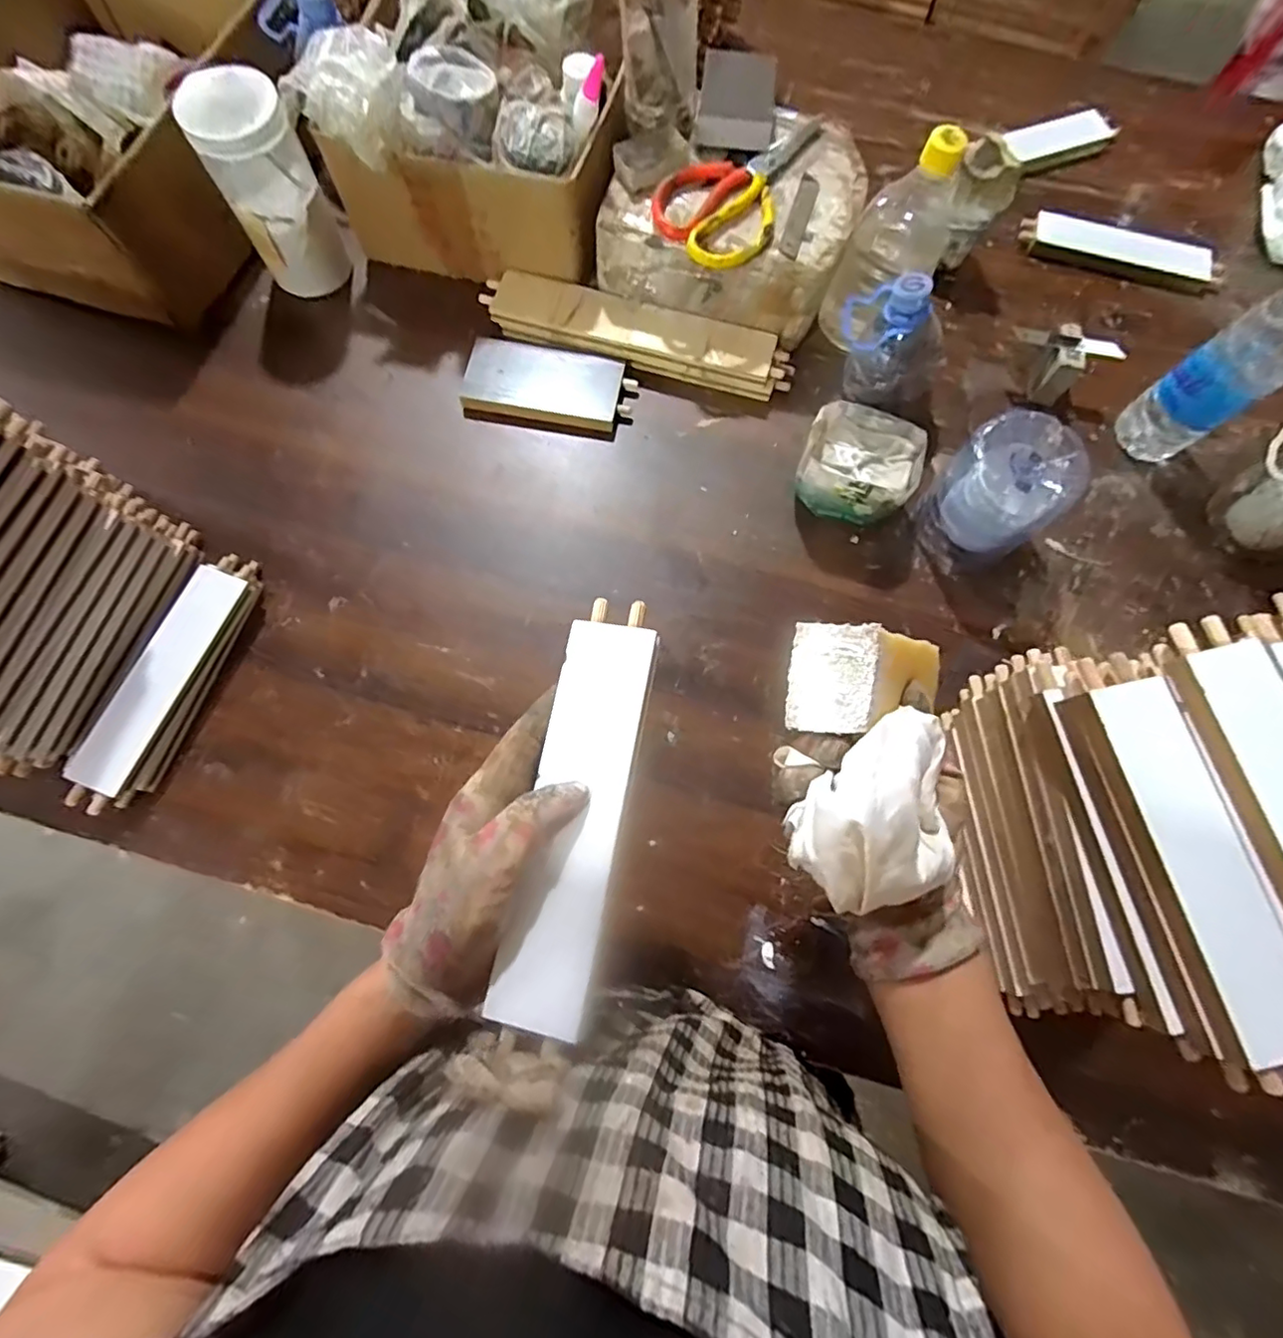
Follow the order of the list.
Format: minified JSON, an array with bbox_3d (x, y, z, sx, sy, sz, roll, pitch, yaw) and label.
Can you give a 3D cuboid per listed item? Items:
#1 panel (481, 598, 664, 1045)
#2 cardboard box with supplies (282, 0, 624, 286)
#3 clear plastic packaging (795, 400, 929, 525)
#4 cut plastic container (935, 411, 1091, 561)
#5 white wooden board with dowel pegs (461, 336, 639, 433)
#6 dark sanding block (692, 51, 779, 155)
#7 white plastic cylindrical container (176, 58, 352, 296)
[{"bbox_3d":[-0.029,0.065,0.286,0.047,0.010,0.202,11,77,2],"label":"panel"},{"bbox_3d":[-0.139,-0.559,0.576,0.285,0.162,0.292,5,75,1],"label":"cardboard box with supplies"},{"bbox_3d":[0.198,-0.184,0.541,0.103,0.064,0.089,17,76,4],"label":"clear plastic packaging"},{"bbox_3d":[0.317,-0.156,0.520,0.090,0.102,0.094,0,75,0],"label":"cut plastic container"},{"bbox_3d":[-0.093,-0.291,0.592,0.165,0.015,0.081,9,75,2],"label":"white wooden board with dowel pegs"},{"bbox_3d":[0.090,-0.537,0.546,0.069,0.021,0.091,6,74,0],"label":"dark sanding block"},{"bbox_3d":[-0.348,-0.451,0.553,0.085,0.155,0.083,-29,77,-8],"label":"white plastic cylindrical container"}]

